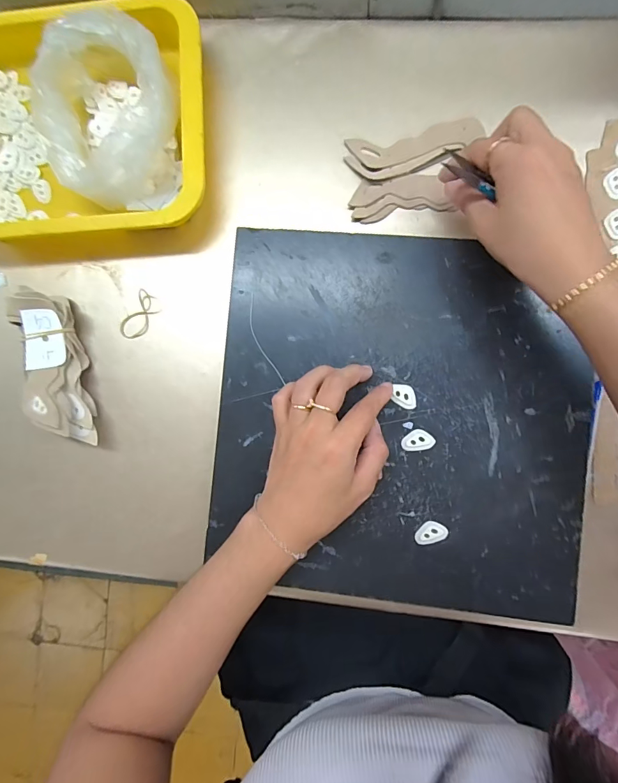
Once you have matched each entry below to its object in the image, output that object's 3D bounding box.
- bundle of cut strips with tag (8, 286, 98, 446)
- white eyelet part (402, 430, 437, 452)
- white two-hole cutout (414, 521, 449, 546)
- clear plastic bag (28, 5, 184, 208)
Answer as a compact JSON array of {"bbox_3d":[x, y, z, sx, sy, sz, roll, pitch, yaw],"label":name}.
[{"bbox_3d":[-0.234,-0.020,0.351,0.056,0.042,0.146,-14,88,5],"label":"bundle of cut strips with tag"},{"bbox_3d":[0.090,0.040,0.319,0.026,0.004,0.017,-6,89,5],"label":"white eyelet part"},{"bbox_3d":[0.099,0.116,0.317,0.026,0.004,0.017,-19,88,4],"label":"white two-hole cutout"},{"bbox_3d":[-0.171,-0.240,0.340,0.115,0.063,0.140,-19,88,4],"label":"clear plastic bag"}]

